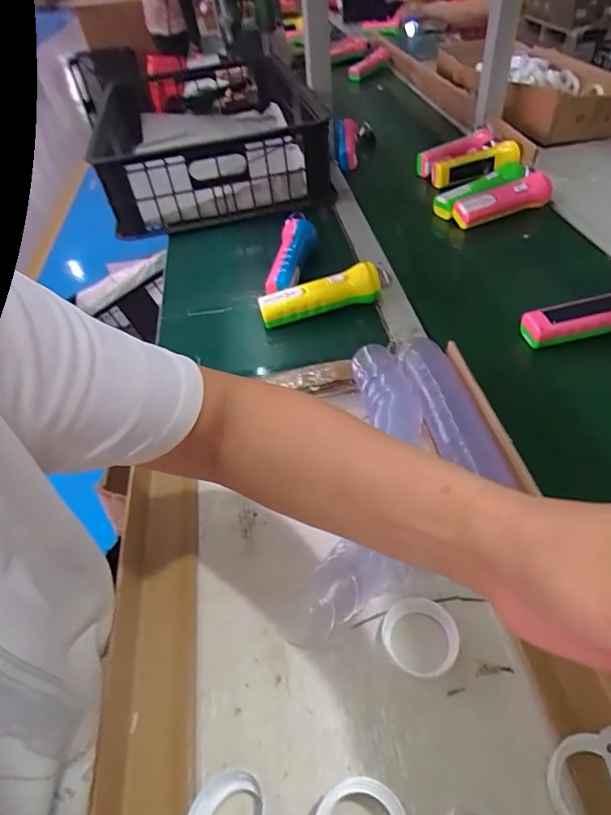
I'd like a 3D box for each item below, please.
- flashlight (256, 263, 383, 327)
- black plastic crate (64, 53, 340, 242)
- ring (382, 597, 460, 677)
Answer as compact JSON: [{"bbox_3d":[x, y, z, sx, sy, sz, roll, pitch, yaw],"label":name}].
[{"bbox_3d":[0.018,-0.145,0.649,0.159,0.051,0.040,-11,46,-4],"label":"flashlight"},{"bbox_3d":[-0.214,-0.617,1.068,0.408,0.121,0.715,-13,46,-6],"label":"black plastic crate"},{"bbox_3d":[0.083,0.167,0.359,0.054,0.015,0.050,-3,46,3],"label":"ring"}]

